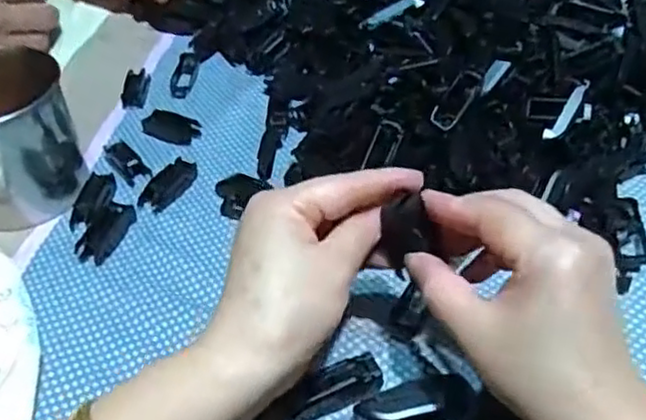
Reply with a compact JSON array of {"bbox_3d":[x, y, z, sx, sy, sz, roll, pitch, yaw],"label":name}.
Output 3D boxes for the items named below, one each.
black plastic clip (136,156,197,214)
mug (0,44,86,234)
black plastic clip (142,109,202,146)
[{"bbox_3d":[-0.107,-0.017,0.477,0.018,0.012,0.048,23,50,28],"label":"black plastic clip"},{"bbox_3d":[-0.225,-0.046,0.465,0.098,0.091,0.093,23,50,28],"label":"mug"},{"bbox_3d":[-0.113,-0.062,0.524,0.048,0.011,0.021,19,48,25],"label":"black plastic clip"}]

